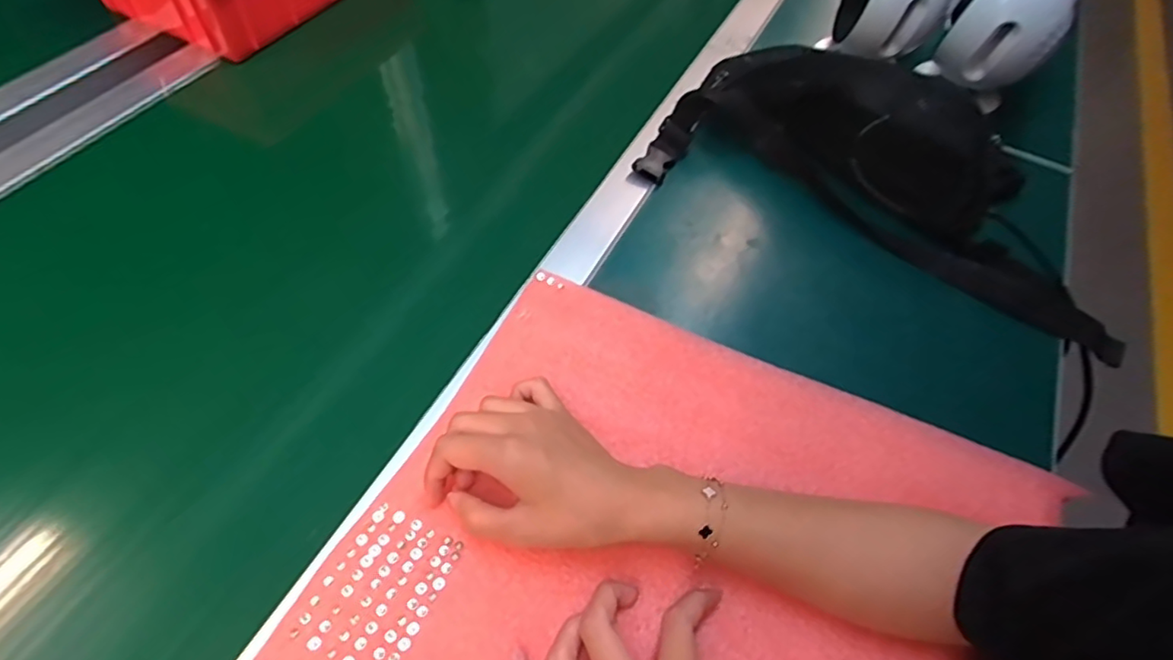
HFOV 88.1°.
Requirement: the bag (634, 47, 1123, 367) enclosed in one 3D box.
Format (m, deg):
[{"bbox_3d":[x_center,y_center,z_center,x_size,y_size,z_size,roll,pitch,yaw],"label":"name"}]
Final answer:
[{"bbox_3d":[0.260,-0.149,0.514,0.385,0.101,0.162,25,58,12],"label":"bag"}]

